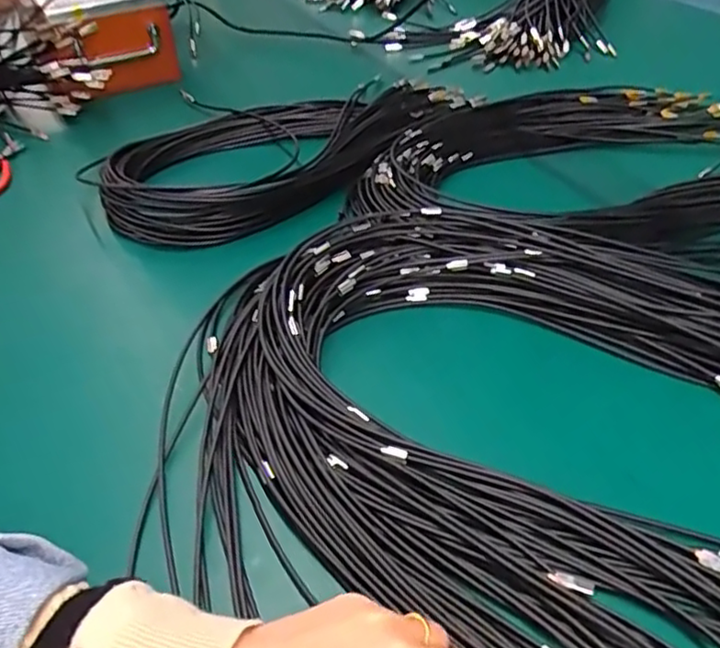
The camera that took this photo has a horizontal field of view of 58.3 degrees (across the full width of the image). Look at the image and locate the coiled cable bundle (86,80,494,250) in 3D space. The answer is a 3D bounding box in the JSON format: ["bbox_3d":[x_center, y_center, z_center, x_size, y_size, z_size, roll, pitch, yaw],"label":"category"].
[{"bbox_3d":[-0.071,-0.203,0.725,0.429,0.050,0.203,-25,48,-23],"label":"coiled cable bundle"}]

